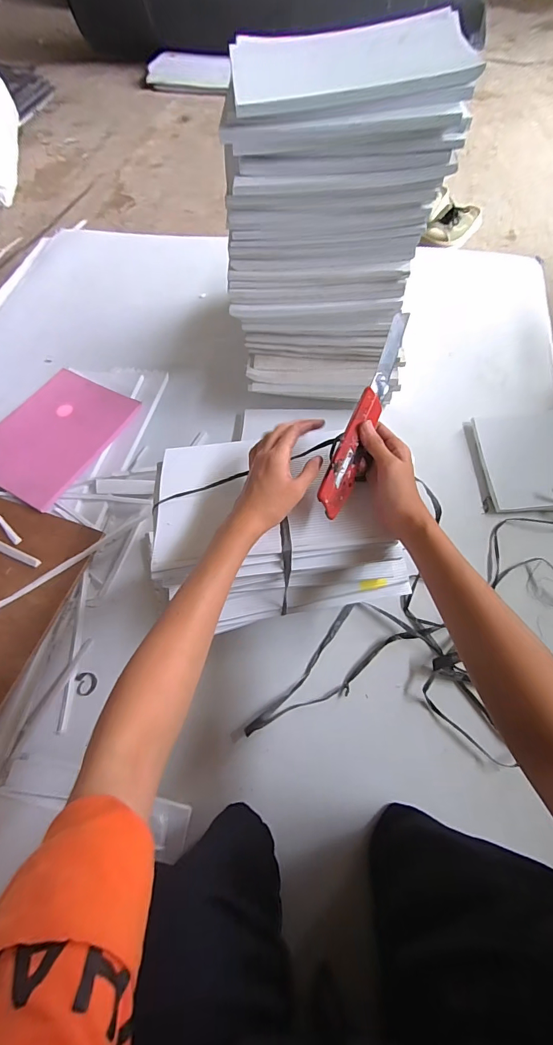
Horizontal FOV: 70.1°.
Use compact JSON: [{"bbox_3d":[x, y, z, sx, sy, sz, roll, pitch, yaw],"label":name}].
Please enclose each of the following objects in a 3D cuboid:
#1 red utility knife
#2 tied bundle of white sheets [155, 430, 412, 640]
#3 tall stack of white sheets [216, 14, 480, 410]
[{"bbox_3d":[0.089,-0.108,0.401,0.024,0.016,0.211,22,89,13],"label":"red utility knife"},{"bbox_3d":[0.000,-0.003,0.495,0.277,0.122,0.206,-10,64,-1],"label":"tied bundle of white sheets"},{"bbox_3d":[0.079,-0.406,0.592,0.280,0.374,0.214,4,65,6],"label":"tall stack of white sheets"}]

